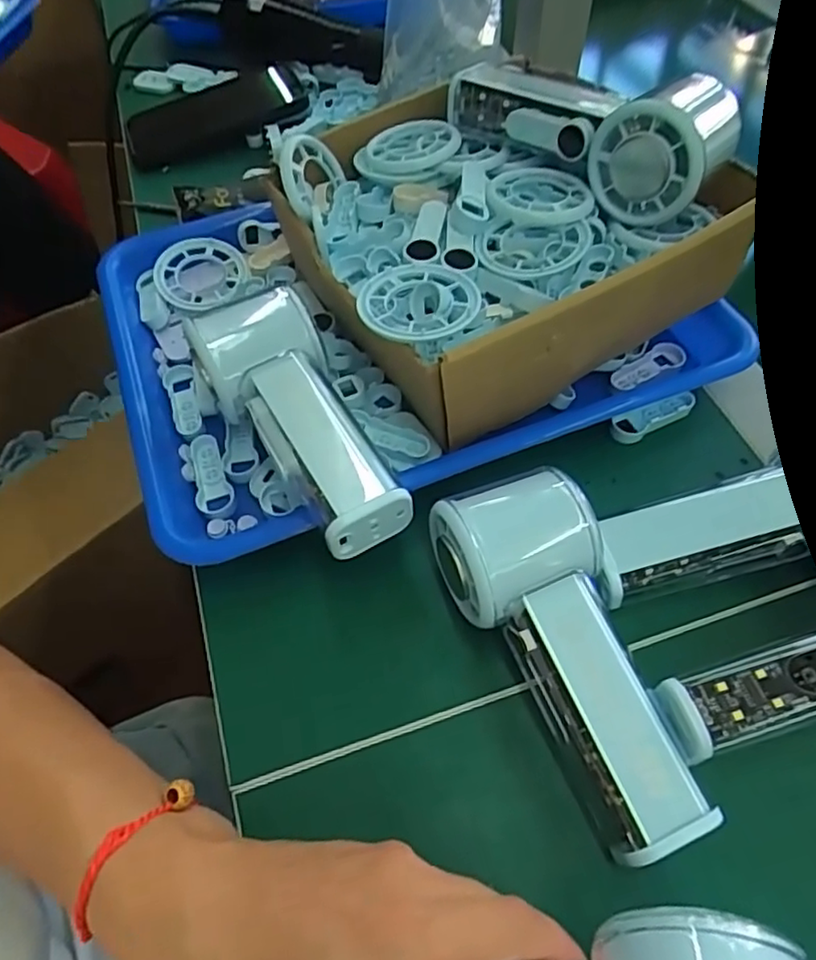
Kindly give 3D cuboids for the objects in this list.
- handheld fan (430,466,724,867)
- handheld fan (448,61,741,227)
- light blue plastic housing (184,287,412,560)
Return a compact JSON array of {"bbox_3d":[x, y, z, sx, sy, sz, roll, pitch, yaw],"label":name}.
[{"bbox_3d":[0.061,0.072,0.255,0.066,0.051,0.144,-14,57,-8],"label":"handheld fan"},{"bbox_3d":[0.093,-0.197,0.335,0.154,0.050,0.081,26,61,18],"label":"handheld fan"},{"bbox_3d":[-0.053,-0.026,0.304,0.062,0.054,0.140,-24,59,-14],"label":"light blue plastic housing"}]

